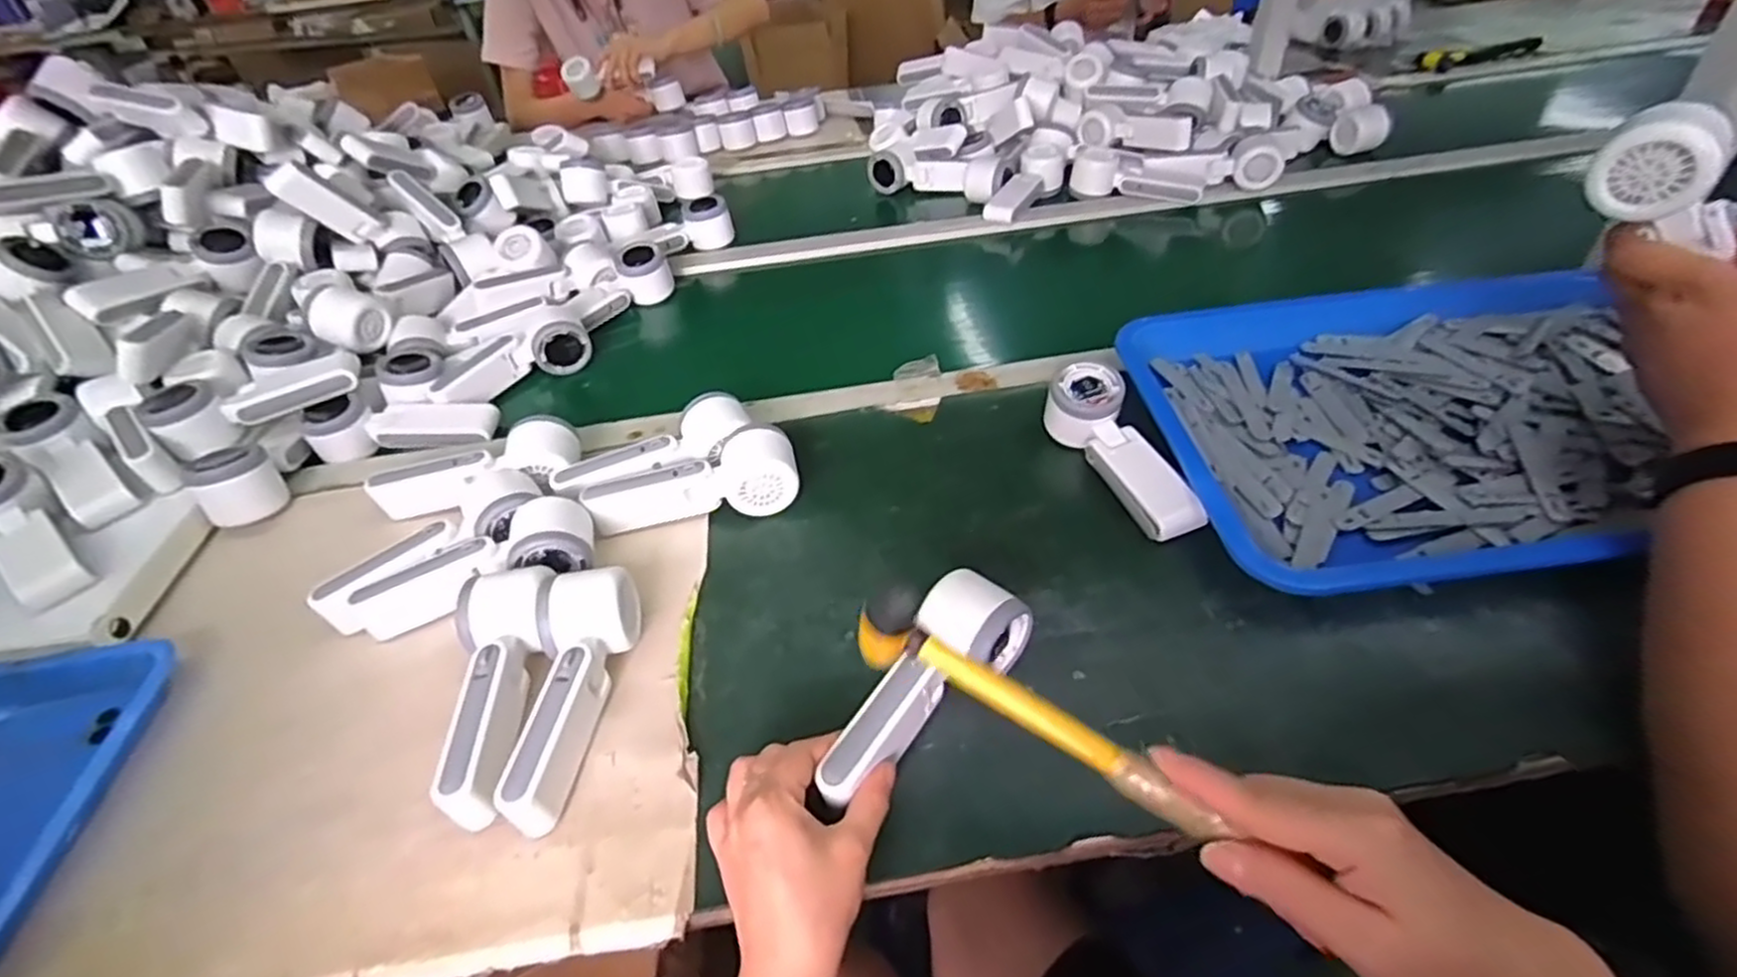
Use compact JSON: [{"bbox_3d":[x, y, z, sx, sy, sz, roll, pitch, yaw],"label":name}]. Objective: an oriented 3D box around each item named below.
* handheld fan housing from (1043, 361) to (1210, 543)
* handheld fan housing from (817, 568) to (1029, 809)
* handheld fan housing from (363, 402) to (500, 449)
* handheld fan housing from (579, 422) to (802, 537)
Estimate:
[{"bbox_3d":[0.195,-0.031,0.574,0.058,0.049,0.166,-15,43,-7],"label":"handheld fan housing"},{"bbox_3d":[0.029,0.119,0.441,0.053,0.047,0.163,31,57,31],"label":"handheld fan housing"},{"bbox_3d":[-0.413,-0.062,0.703,0.108,0.029,0.039,-8,42,-3],"label":"handheld fan housing"},{"bbox_3d":[-0.140,-0.002,0.596,0.167,0.053,0.060,-14,43,-6],"label":"handheld fan housing"}]

